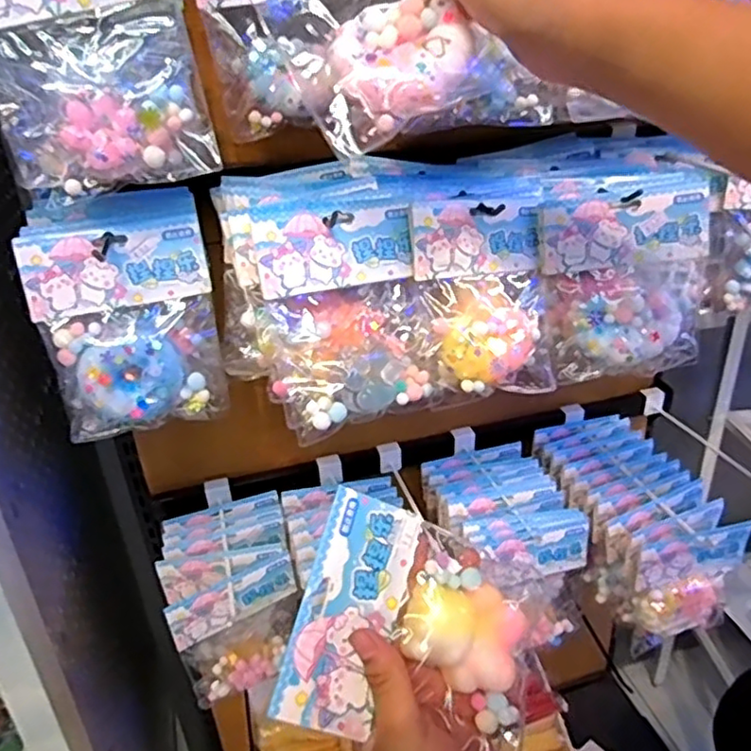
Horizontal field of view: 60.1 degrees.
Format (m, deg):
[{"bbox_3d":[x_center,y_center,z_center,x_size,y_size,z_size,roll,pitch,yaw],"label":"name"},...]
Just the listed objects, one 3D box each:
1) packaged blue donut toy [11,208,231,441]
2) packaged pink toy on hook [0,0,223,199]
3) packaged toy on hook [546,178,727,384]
[{"bbox_3d":[-0.187,-0.037,0.500,0.125,0.149,0.063,-14,30,-19],"label":"packaged blue donut toy"},{"bbox_3d":[-0.177,-0.194,0.391,0.131,0.154,0.025,-11,30,-14],"label":"packaged pink toy on hook"},{"bbox_3d":[0.209,-0.080,0.554,0.134,0.162,0.046,-3,15,7],"label":"packaged toy on hook"}]

